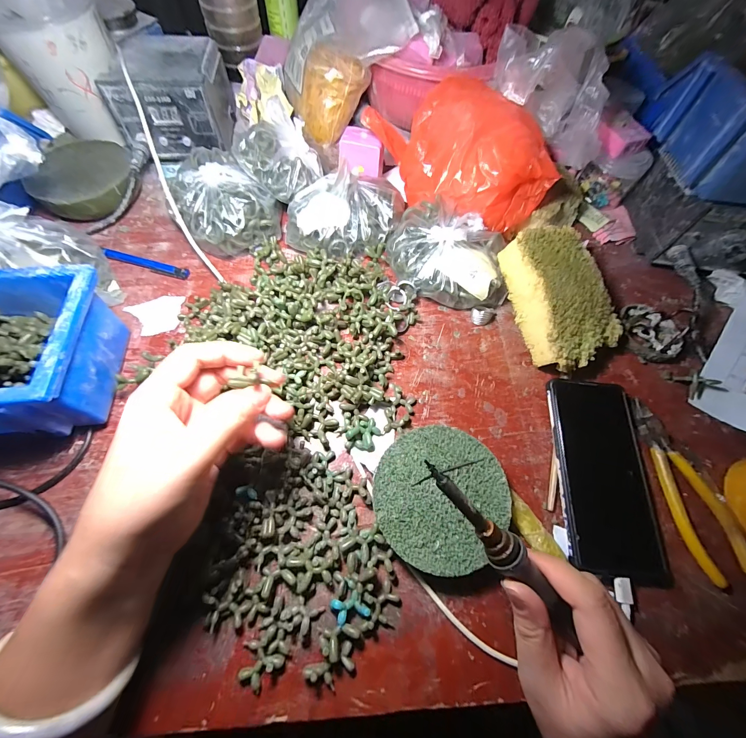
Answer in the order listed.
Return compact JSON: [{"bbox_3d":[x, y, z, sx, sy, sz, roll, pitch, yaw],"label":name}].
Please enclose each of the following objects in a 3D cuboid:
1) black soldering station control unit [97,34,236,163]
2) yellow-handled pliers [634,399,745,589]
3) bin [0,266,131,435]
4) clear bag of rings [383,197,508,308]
[{"bbox_3d":[-0.251,-0.348,0.405,0.112,0.072,0.144,-4,66,-4],"label":"black soldering station control unit"},{"bbox_3d":[0.285,0.103,0.290,0.047,0.011,0.151,-3,66,-4],"label":"yellow-handled pliers"},{"bbox_3d":[-0.302,-0.008,0.258,0.158,0.083,0.122,-7,66,-6],"label":"bin"},{"bbox_3d":[0.083,-0.121,0.349,0.143,0.054,0.089,30,68,11],"label":"clear bag of rings"}]

